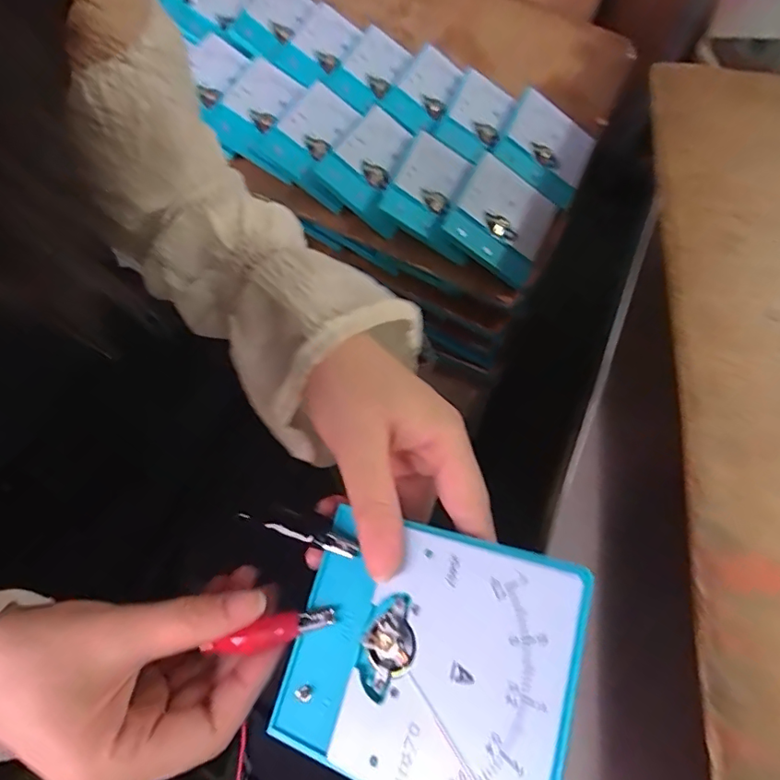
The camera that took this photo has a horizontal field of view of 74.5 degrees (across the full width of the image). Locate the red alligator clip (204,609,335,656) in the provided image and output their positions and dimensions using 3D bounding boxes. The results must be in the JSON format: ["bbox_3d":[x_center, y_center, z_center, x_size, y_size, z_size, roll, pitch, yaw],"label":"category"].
[{"bbox_3d":[-0.052,0.105,0.225,0.057,0.006,0.013,-18,66,6],"label":"red alligator clip"}]

